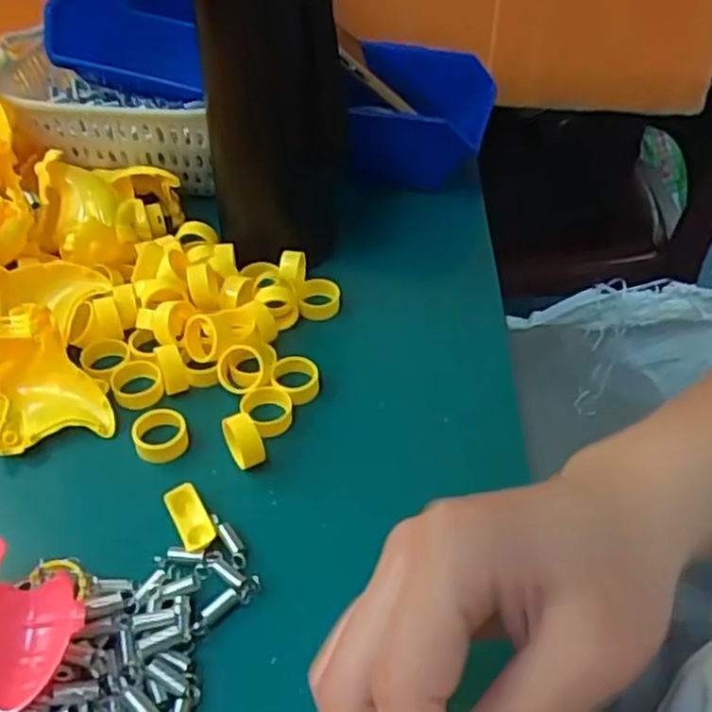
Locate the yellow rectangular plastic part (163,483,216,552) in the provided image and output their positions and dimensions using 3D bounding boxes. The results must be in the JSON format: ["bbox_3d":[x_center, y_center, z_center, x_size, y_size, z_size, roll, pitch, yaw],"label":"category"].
[{"bbox_3d":[-0.073,0.072,0.323,0.014,0.006,0.035,-20,47,-20],"label":"yellow rectangular plastic part"}]

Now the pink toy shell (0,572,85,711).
[{"bbox_3d":[-0.117,0.101,0.257,0.038,0.024,0.042,-7,44,-8],"label":"pink toy shell"}]

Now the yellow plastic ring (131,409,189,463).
[{"bbox_3d":[-0.095,0.038,0.356,0.025,0.010,0.025,0,43,0],"label":"yellow plastic ring"}]

